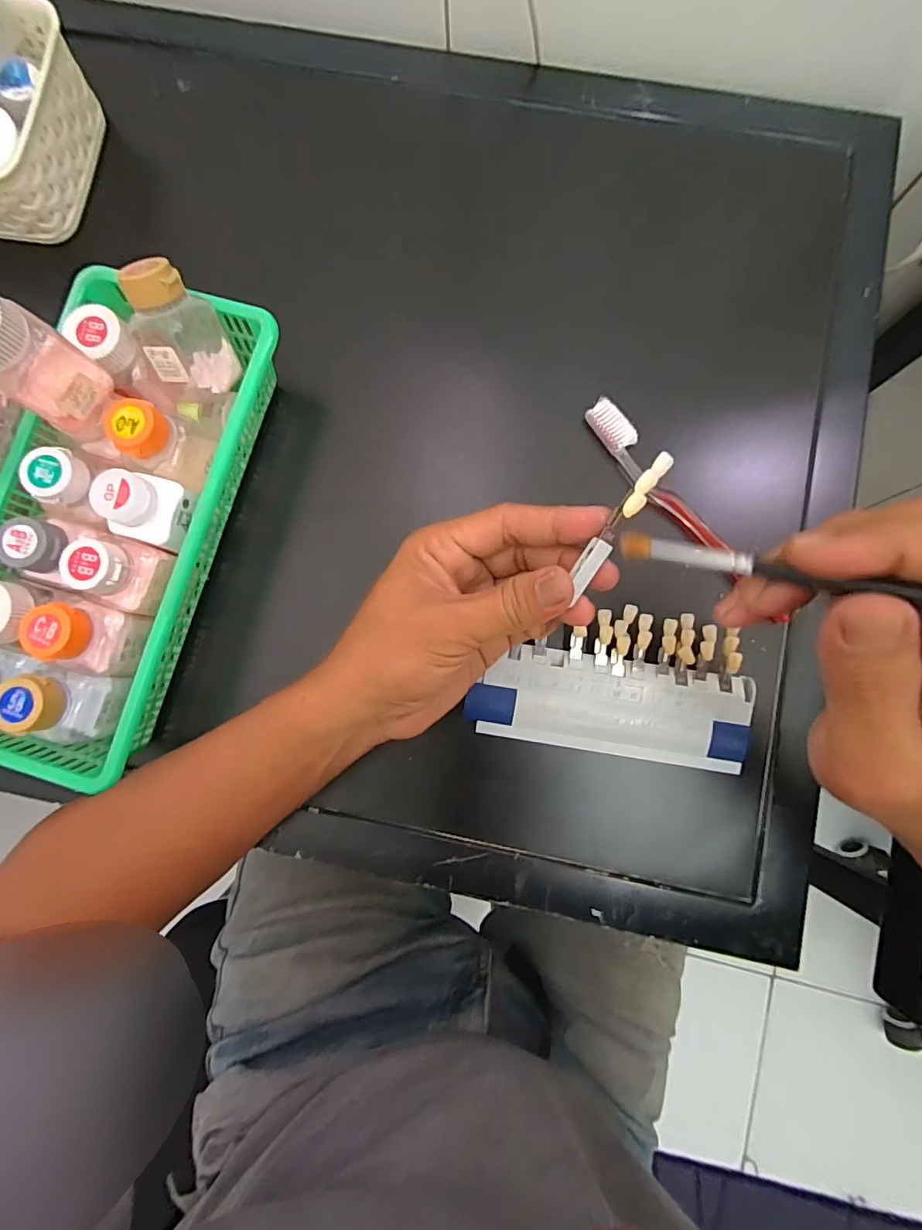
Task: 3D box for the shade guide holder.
[{"bbox_3d":[0.095,0.042,0.322,0.166,0.017,0.089,9,84,2],"label":"shade guide holder"}]

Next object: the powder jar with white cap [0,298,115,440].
[{"bbox_3d":[-0.218,-0.127,0.265,0.032,0.082,0.040,31,85,4],"label":"powder jar with white cap"}]

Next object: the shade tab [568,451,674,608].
[{"bbox_3d":[0.069,-0.039,0.225,0.009,0.006,0.072,33,103,5],"label":"shade tab"}]

